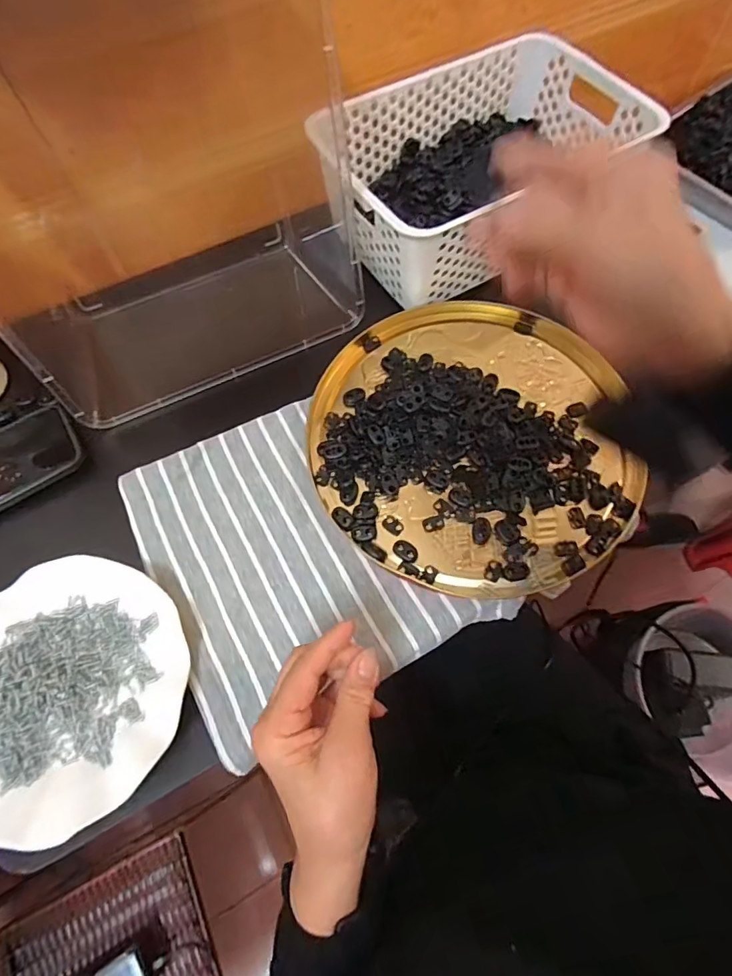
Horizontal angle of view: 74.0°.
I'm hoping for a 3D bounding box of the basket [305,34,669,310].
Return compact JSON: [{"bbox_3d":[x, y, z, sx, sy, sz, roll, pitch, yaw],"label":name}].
[{"bbox_3d":[0.111,-0.337,0.514,0.301,0.102,0.199,-31,69,-12],"label":"basket"}]

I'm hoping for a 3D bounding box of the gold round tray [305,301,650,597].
[{"bbox_3d":[0.092,-0.055,0.440,0.278,0.022,0.285,0,66,1],"label":"gold round tray"}]

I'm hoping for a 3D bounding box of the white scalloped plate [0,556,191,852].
[{"bbox_3d":[-0.221,0.145,0.355,0.175,0.024,0.180,0,66,1],"label":"white scalloped plate"}]

